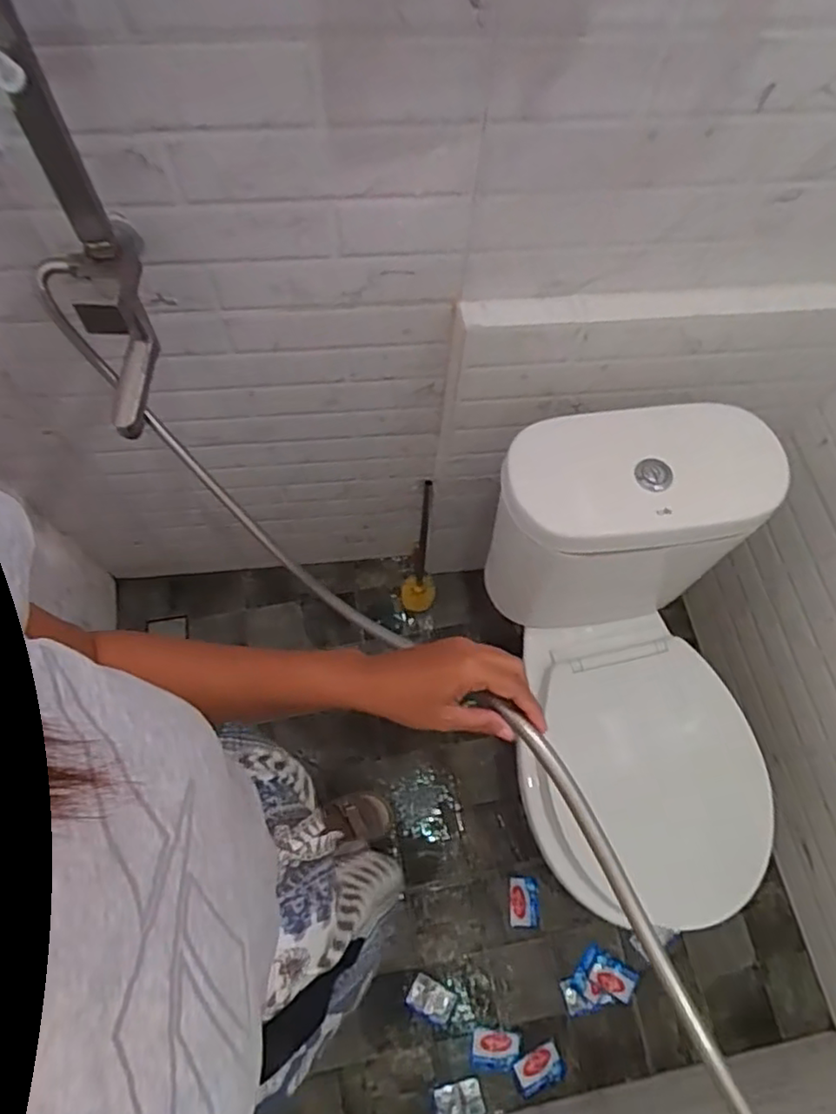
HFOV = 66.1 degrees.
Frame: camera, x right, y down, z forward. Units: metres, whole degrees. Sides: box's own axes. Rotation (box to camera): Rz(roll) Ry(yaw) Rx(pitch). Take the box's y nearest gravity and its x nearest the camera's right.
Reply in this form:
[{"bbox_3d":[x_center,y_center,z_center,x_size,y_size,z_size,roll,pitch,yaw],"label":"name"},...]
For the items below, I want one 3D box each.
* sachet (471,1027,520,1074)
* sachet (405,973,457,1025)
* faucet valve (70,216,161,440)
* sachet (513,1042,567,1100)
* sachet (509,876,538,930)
[{"bbox_3d":[0.147,0.933,1.214,0.088,0.009,0.064,8,68,0],"label":"sachet"},{"bbox_3d":[0.025,0.859,1.246,0.089,0.006,0.056,27,70,8],"label":"sachet"},{"bbox_3d":[-0.318,-0.243,0.704,0.062,0.192,0.133,-1,68,-3],"label":"faucet valve"},{"bbox_3d":[0.227,0.962,1.202,0.094,0.017,0.061,-22,71,-11],"label":"sachet"},{"bbox_3d":[0.217,0.708,1.315,0.059,0.008,0.093,4,68,-1],"label":"sachet"}]

